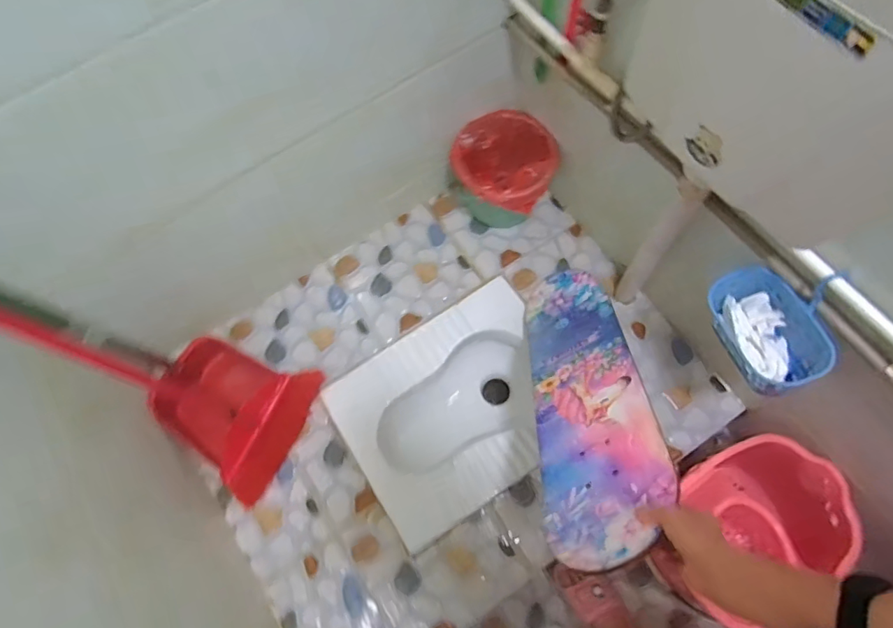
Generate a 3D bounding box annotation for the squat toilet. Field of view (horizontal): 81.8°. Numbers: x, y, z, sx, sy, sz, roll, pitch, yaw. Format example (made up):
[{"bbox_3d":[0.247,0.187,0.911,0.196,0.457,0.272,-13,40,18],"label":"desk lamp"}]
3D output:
[{"bbox_3d":[0.035,0.237,1.279,0.527,0.208,0.414,-32,73,-8],"label":"squat toilet"}]

